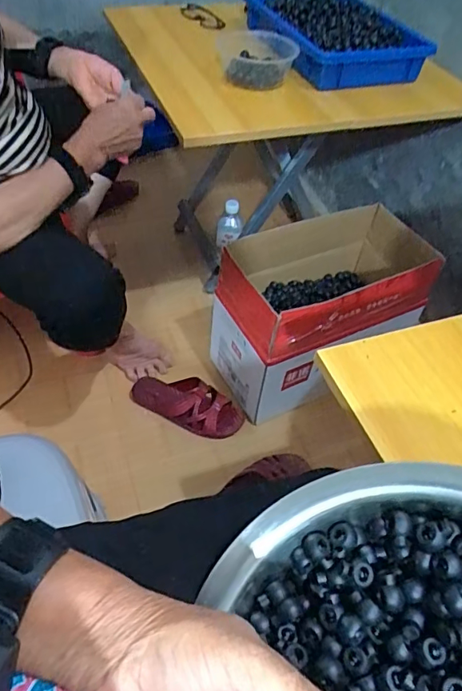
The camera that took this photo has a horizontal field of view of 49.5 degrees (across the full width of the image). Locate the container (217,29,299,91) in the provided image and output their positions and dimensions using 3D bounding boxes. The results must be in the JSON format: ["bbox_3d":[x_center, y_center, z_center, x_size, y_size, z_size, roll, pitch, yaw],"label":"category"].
[{"bbox_3d":[0.044,-0.526,0.922,0.143,0.058,0.134,6,48,0],"label":"container"}]

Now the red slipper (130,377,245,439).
[{"bbox_3d":[-0.090,0.119,1.018,0.233,0.058,0.088,21,50,13],"label":"red slipper"}]

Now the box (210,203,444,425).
[{"bbox_3d":[0.190,-0.066,1.034,0.428,0.305,0.224,-17,52,-19],"label":"box"}]

